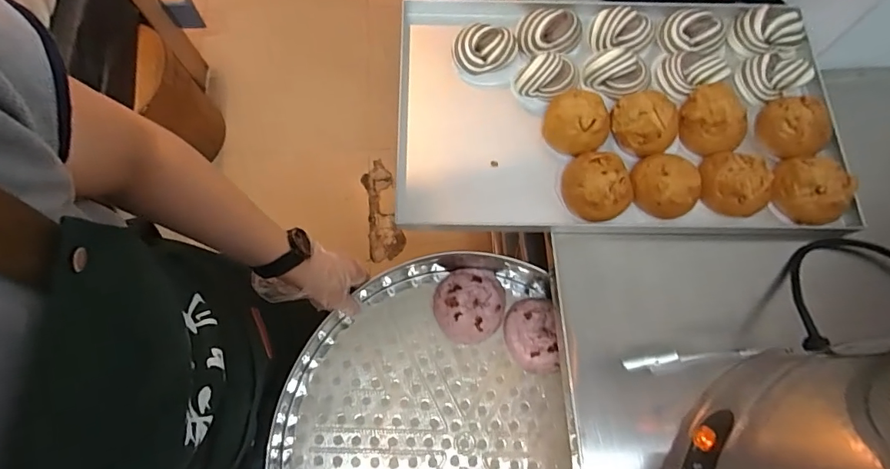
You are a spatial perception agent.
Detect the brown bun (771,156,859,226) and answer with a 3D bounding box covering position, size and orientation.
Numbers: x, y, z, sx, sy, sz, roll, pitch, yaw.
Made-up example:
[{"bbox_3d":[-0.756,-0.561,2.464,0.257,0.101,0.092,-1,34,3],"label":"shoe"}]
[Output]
[{"bbox_3d":[0.472,-0.060,0.582,0.091,0.045,0.075,40,75,10],"label":"brown bun"}]

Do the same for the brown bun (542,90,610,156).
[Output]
[{"bbox_3d":[0.177,-0.151,0.599,0.085,0.048,0.081,30,74,7],"label":"brown bun"}]

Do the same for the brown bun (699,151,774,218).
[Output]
[{"bbox_3d":[0.374,-0.067,0.580,0.087,0.050,0.074,29,74,7],"label":"brown bun"}]

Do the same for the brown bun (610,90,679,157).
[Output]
[{"bbox_3d":[0.268,-0.150,0.602,0.078,0.047,0.086,-36,77,-12],"label":"brown bun"}]

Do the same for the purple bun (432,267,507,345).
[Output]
[{"bbox_3d":[0.038,0.103,0.682,0.103,0.038,0.115,26,73,6],"label":"purple bun"}]

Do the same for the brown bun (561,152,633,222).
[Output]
[{"bbox_3d":[0.192,-0.064,0.570,0.082,0.043,0.091,-22,75,-9],"label":"brown bun"}]

